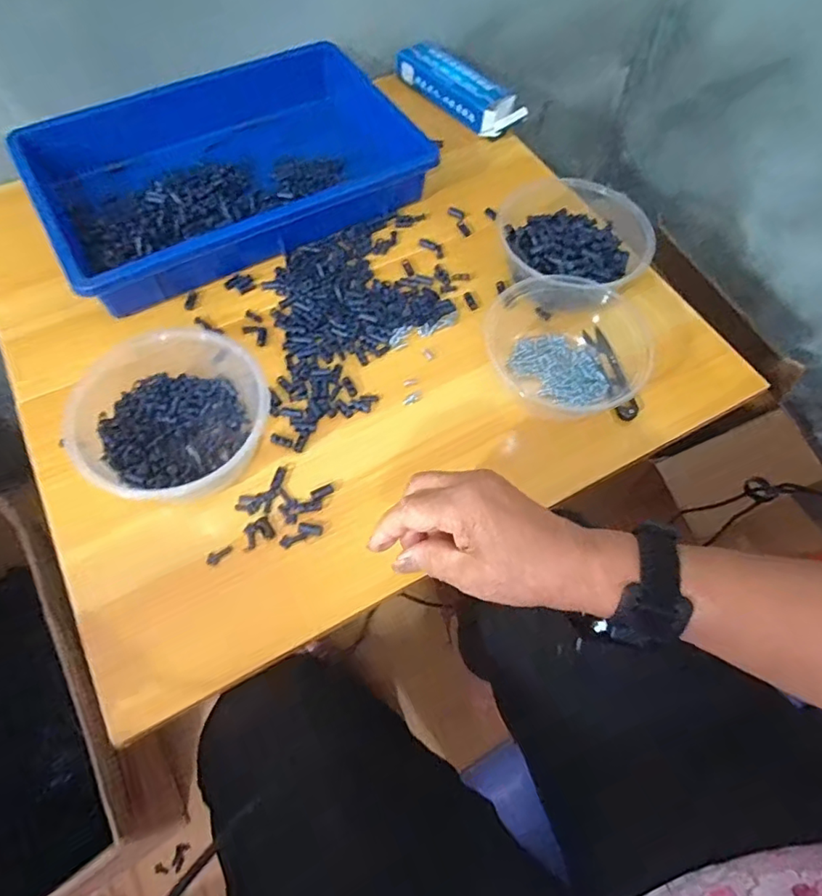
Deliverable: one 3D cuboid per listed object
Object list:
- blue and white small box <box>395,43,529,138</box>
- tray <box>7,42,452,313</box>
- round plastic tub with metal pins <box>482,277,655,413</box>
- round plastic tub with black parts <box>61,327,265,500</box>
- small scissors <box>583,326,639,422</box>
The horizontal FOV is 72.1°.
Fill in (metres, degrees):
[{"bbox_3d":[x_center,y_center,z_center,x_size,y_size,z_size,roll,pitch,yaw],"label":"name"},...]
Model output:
[{"bbox_3d":[0.058,-0.435,0.685,0.053,0.035,0.183,-35,69,-18],"label":"blue and white small box"},{"bbox_3d":[-0.189,-0.297,0.587,0.363,0.053,0.248,-29,68,-16],"label":"tray"},{"bbox_3d":[0.134,-0.099,0.493,0.143,0.058,0.131,13,63,4],"label":"round plastic tub with metal pins"},{"bbox_3d":[-0.188,-0.031,0.439,0.150,0.070,0.146,35,67,15],"label":"round plastic tub with black parts"},{"bbox_3d":[0.180,-0.070,0.508,0.027,0.015,0.100,-11,64,-8],"label":"small scissors"}]

